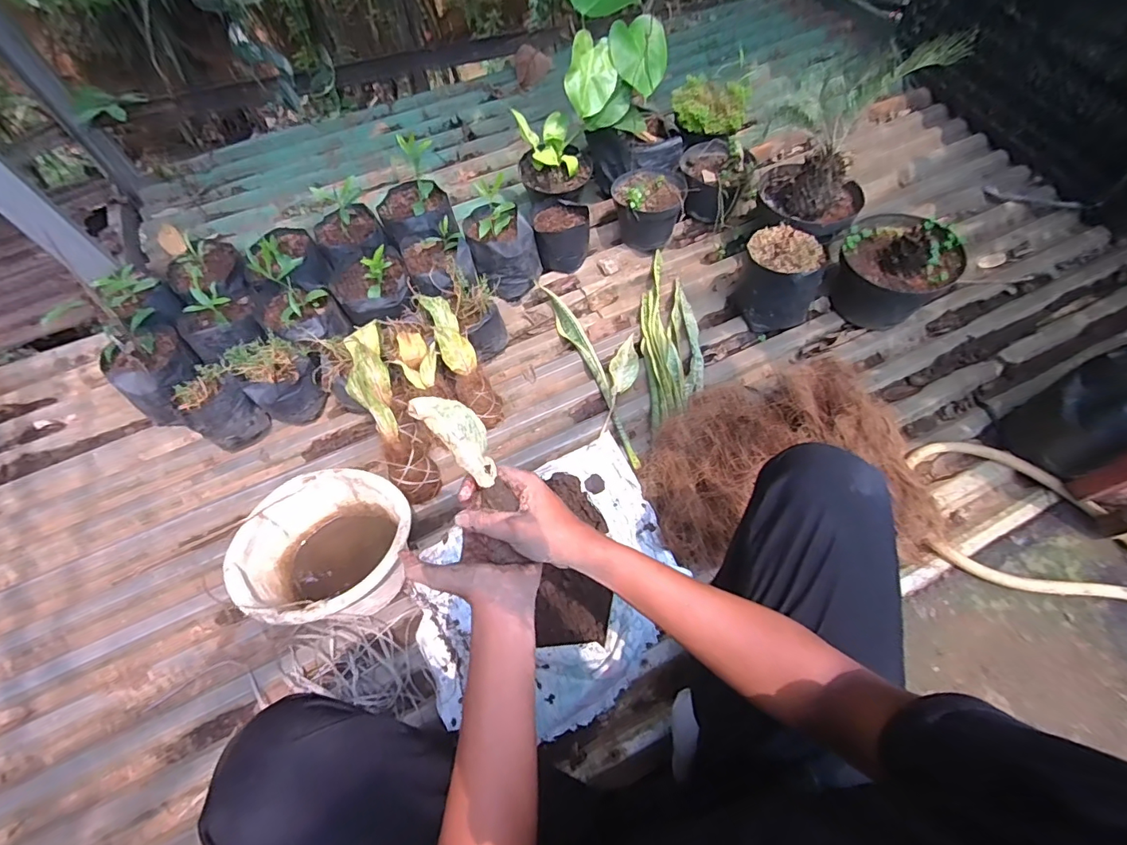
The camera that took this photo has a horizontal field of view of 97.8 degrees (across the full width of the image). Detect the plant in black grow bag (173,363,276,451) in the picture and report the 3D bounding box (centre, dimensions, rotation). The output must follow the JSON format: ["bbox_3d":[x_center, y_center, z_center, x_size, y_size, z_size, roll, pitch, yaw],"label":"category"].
[{"bbox_3d":[-0.677,-0.021,0.986,0.111,0.154,0.118,41,69,18],"label":"plant in black grow bag"}]

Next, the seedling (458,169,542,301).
[{"bbox_3d":[-0.138,-0.415,1.121,0.161,0.219,0.167,0,63,-1],"label":"seedling"}]

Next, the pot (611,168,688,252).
[{"bbox_3d":[0.202,-0.524,1.208,0.168,0.149,0.178,0,63,-1],"label":"pot"}]

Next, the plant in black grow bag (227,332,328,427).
[{"bbox_3d":[-0.567,-0.087,1.000,0.136,0.131,0.136,-40,70,-19],"label":"plant in black grow bag"}]

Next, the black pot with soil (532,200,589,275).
[{"bbox_3d":[-0.005,-0.445,1.189,0.127,0.124,0.121,0,63,-1],"label":"black pot with soil"}]

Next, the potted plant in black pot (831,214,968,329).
[{"bbox_3d":[0.687,-0.319,1.043,0.173,0.182,0.215,-40,70,-19],"label":"potted plant in black pot"}]

